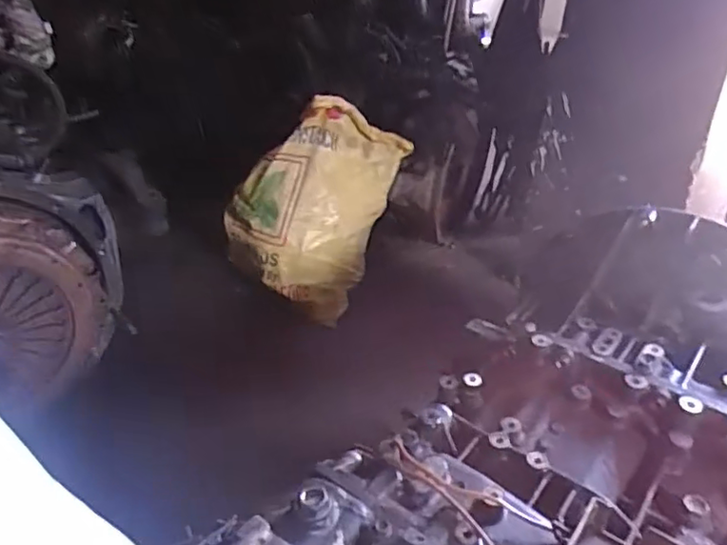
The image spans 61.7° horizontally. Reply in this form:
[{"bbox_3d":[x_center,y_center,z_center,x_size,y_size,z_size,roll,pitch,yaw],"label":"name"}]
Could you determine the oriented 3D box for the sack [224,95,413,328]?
[{"bbox_3d":[-0.134,-0.163,1.673,0.499,0.540,0.275,4,25,-4],"label":"sack"}]

